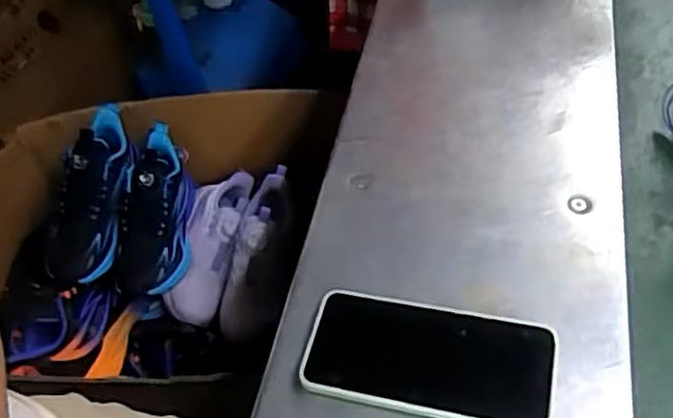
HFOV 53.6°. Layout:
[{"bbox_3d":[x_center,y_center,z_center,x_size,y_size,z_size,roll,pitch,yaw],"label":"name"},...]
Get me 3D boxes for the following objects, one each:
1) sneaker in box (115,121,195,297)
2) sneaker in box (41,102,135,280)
[{"bbox_3d":[-0.237,0.005,0.906,0.083,0.119,0.227,2,76,6],"label":"sneaker in box"},{"bbox_3d":[-0.318,-0.021,0.862,0.084,0.093,0.227,8,80,10],"label":"sneaker in box"}]

